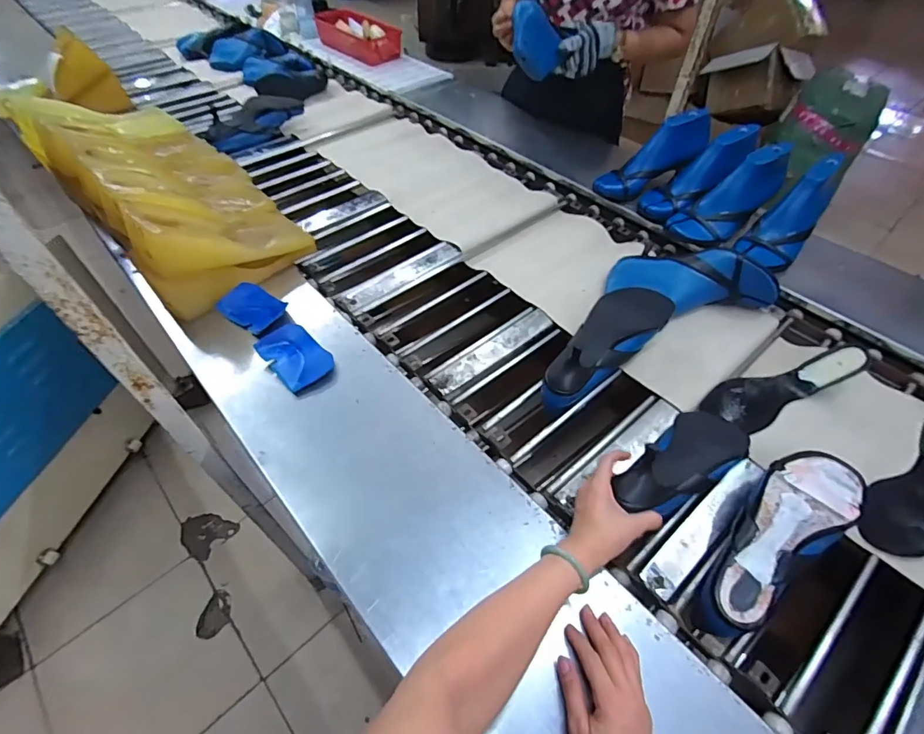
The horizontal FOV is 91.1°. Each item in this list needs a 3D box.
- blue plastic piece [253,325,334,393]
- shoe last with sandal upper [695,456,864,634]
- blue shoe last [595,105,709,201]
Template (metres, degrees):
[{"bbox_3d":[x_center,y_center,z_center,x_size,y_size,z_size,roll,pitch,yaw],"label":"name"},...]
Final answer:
[{"bbox_3d":[-0.259,-0.016,0.707,0.108,0.033,0.074,36,59,27],"label":"blue plastic piece"},{"bbox_3d":[0.379,0.198,0.546,0.275,0.081,0.097,-31,56,-22],"label":"shoe last with sandal upper"},{"bbox_3d":[0.417,-0.446,0.978,0.259,0.092,0.081,-34,48,21],"label":"blue shoe last"}]

